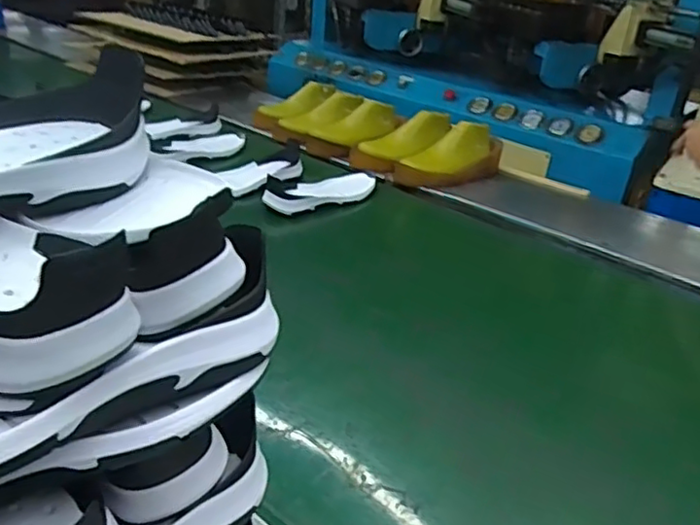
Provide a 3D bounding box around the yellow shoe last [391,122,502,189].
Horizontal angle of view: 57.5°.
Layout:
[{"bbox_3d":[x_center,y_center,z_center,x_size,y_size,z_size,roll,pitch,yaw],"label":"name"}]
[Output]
[{"bbox_3d":[0.228,-0.237,1.383,0.272,0.100,0.088,-16,34,-35],"label":"yellow shoe last"}]

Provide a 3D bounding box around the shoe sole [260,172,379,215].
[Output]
[{"bbox_3d":[-0.056,-0.141,1.240,0.262,0.046,0.079,-18,36,-37],"label":"shoe sole"}]

